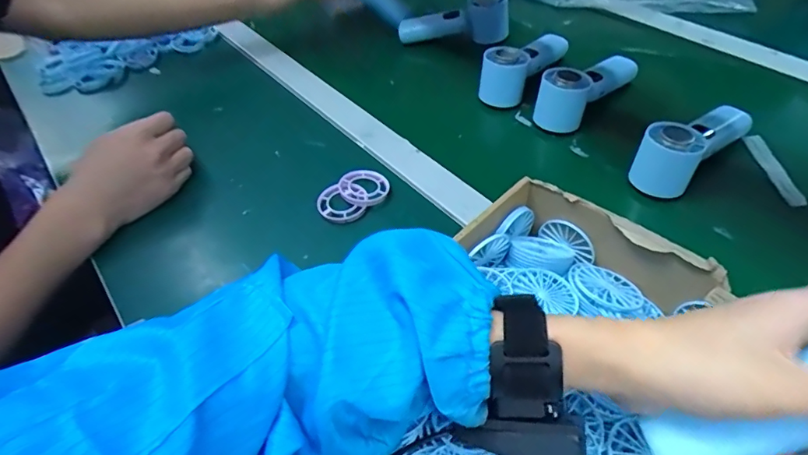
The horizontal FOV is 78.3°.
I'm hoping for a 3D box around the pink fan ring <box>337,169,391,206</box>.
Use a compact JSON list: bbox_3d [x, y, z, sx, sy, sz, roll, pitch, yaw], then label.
[{"bbox_3d":[-0.040,-0.042,0.520,0.049,0.012,0.044,-26,61,-20],"label":"pink fan ring"}]

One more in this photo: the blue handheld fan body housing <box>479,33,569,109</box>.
[{"bbox_3d":[0.155,-0.214,0.629,0.046,0.061,0.154,31,59,28],"label":"blue handheld fan body housing"}]

